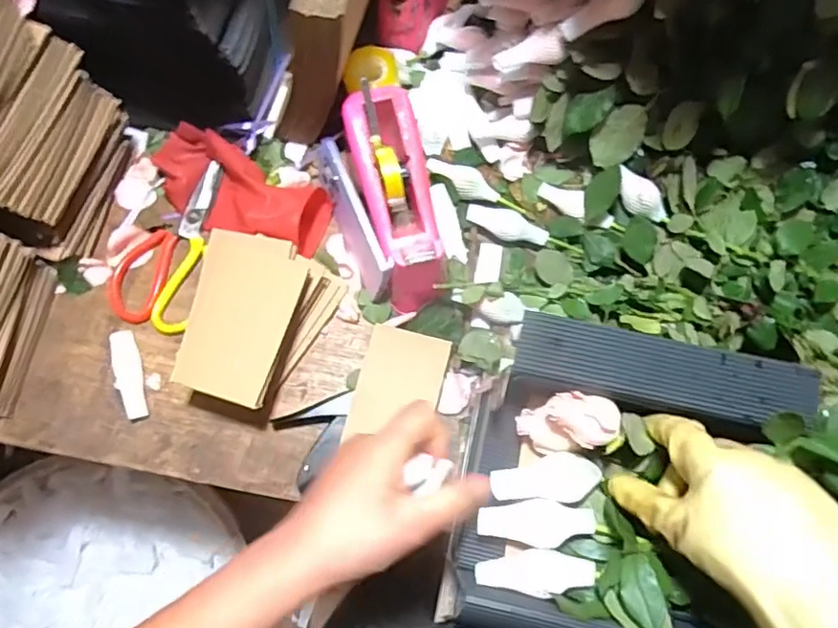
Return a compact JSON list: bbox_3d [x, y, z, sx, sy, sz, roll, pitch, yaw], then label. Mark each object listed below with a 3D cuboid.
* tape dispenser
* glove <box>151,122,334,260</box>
[{"bbox_3d":[-0.021,-0.111,0.552,0.081,0.105,0.210,-13,88,-5],"label":"tape dispenser"},{"bbox_3d":[-0.192,-0.129,0.596,0.198,0.053,0.087,25,75,5],"label":"glove"}]

